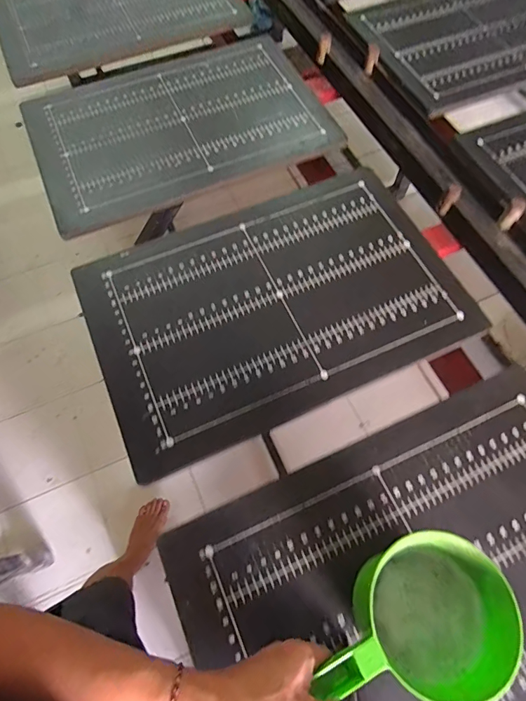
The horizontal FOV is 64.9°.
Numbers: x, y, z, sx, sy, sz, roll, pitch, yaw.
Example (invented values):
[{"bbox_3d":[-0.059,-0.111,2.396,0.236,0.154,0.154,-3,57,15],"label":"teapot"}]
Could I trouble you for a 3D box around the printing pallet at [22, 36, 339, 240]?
[{"bbox_3d":[-0.183,-0.503,0.875,0.583,0.020,0.432,-20,67,-10],"label":"printing pallet"}]

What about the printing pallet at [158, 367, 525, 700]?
[{"bbox_3d":[0.212,0.294,0.514,0.589,0.014,0.383,-22,67,-10],"label":"printing pallet"}]

